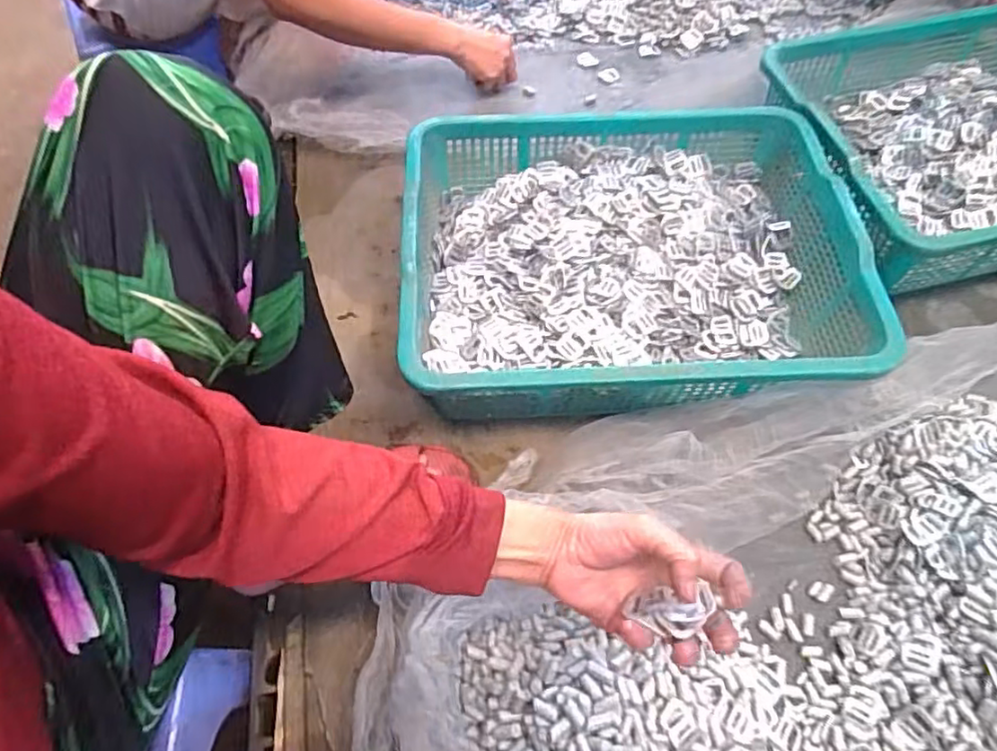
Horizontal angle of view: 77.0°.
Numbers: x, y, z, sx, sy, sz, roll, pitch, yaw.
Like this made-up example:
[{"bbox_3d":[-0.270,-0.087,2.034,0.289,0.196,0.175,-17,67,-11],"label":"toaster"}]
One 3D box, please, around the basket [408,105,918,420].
[{"bbox_3d":[0.142,-0.127,0.709,0.471,0.130,0.366,-3,59,0],"label":"basket"}]

